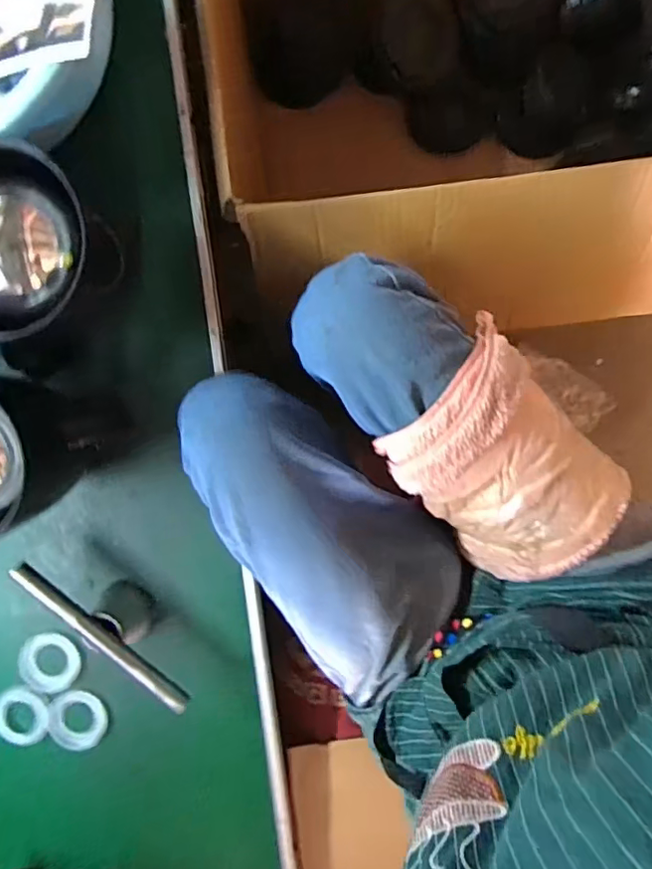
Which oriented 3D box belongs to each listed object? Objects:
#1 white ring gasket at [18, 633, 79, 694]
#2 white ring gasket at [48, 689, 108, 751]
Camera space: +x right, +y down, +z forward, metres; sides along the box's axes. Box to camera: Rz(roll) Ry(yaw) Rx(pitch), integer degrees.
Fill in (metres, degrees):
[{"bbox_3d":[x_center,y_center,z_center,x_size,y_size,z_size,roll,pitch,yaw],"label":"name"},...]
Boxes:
[{"bbox_3d":[-0.284,0.237,0.575,0.063,0.013,0.058,-13,94,4],"label":"white ring gasket"},{"bbox_3d":[-0.258,0.298,0.580,0.061,0.018,0.054,41,96,-1],"label":"white ring gasket"}]

